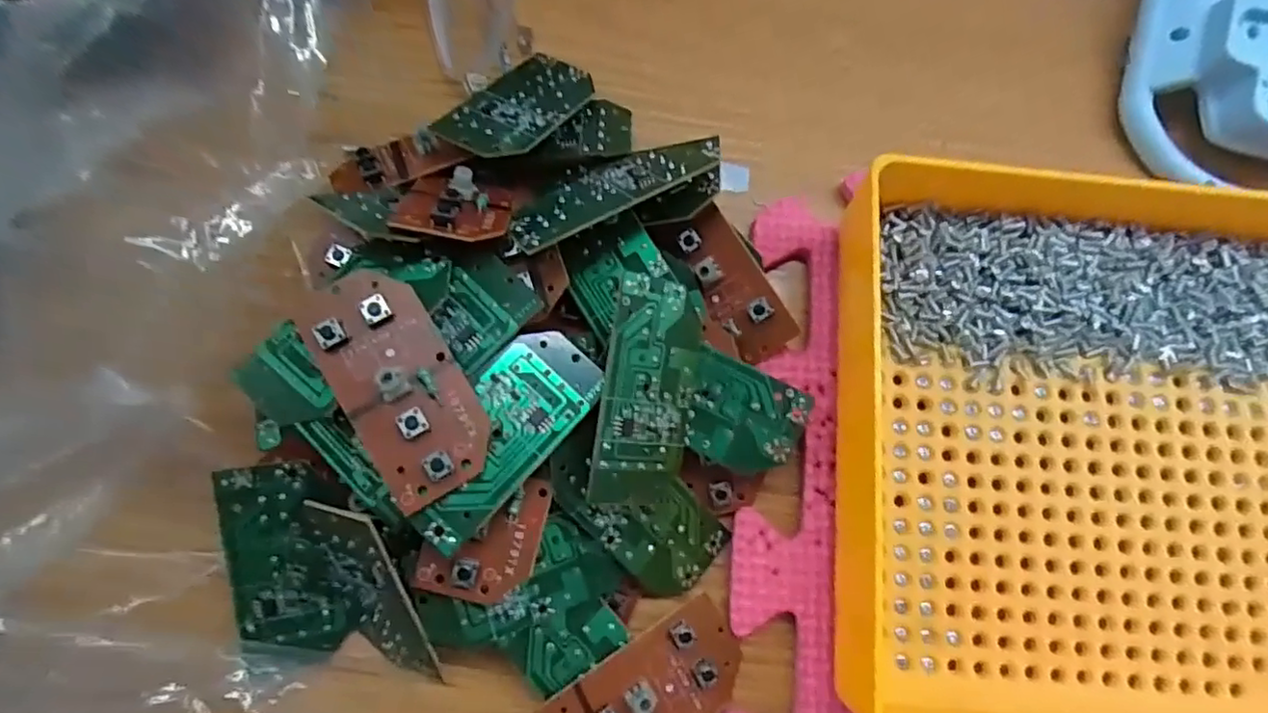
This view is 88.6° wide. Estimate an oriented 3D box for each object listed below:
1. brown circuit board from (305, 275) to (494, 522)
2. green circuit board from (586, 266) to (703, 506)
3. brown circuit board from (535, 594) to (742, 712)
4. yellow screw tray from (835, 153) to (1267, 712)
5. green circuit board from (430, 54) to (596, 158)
[{"bbox_3d":[-0.059,0.005,0.163,0.028,0.010,0.062,-28,86,-18],"label":"brown circuit board"},{"bbox_3d":[0.004,0.010,0.176,0.029,0.004,0.060,12,87,-34],"label":"green circuit board"},{"bbox_3d":[0.004,0.094,0.178,0.058,0.011,0.029,-32,81,-8],"label":"brown circuit board"},{"bbox_3d":[0.180,0.029,0.180,0.241,0.036,0.163,5,78,-1],"label":"yellow screw tray"},{"bbox_3d":[-0.036,-0.081,0.208,0.029,0.004,0.060,29,52,7],"label":"green circuit board"}]

